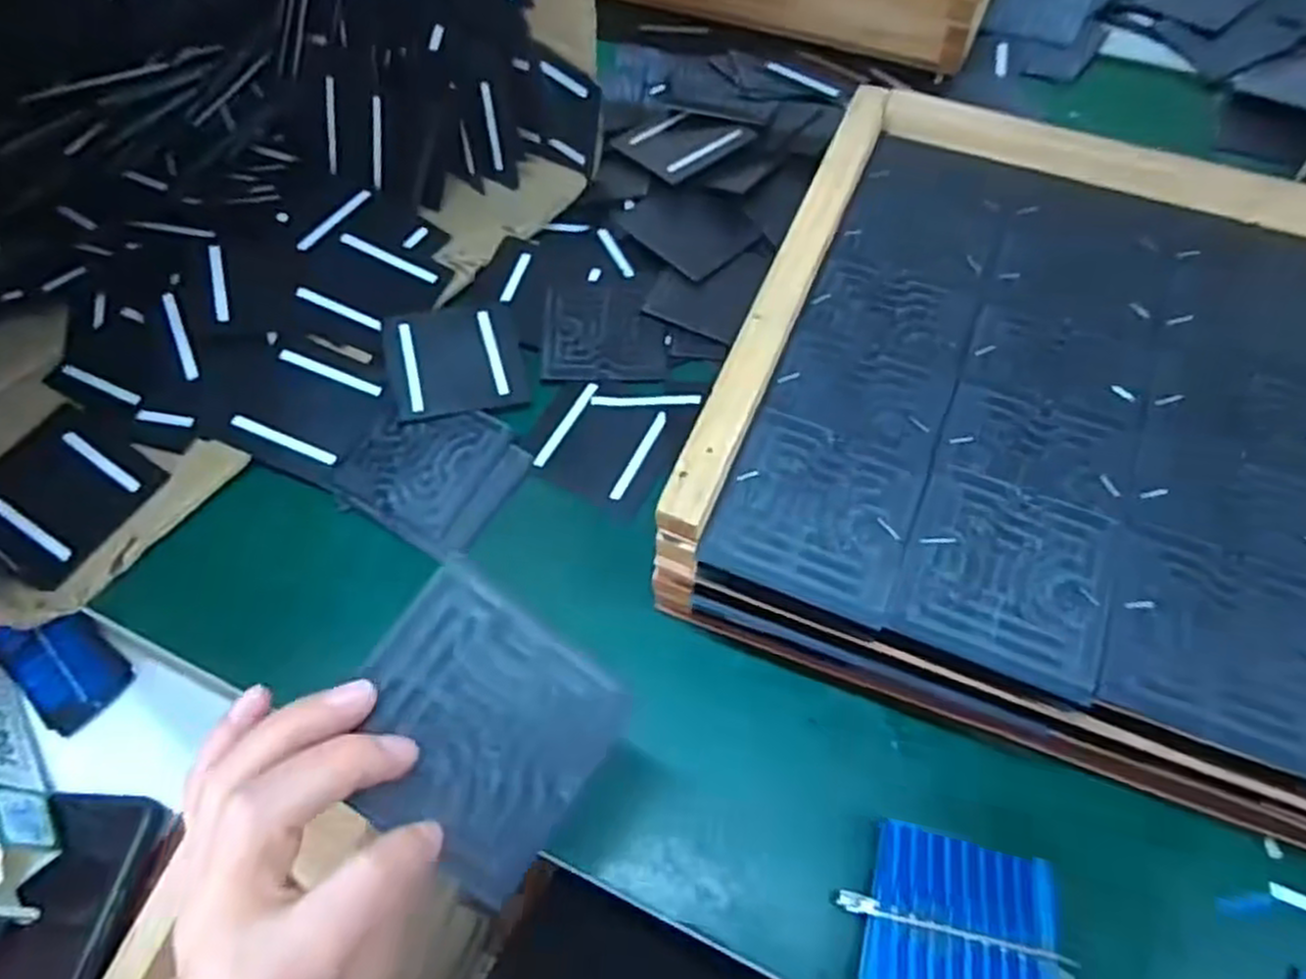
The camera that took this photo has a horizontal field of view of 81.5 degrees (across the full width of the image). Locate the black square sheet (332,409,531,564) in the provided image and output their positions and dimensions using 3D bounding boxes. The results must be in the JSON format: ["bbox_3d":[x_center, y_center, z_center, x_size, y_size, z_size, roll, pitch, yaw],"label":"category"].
[{"bbox_3d":[-0.123,-0.012,0.427,0.087,0.004,0.083,30,69,11],"label":"black square sheet"}]

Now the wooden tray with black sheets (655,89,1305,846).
[{"bbox_3d":[0.278,-0.007,0.357,0.465,0.100,0.314,20,61,13],"label":"wooden tray with black sheets"}]

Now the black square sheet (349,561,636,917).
[{"bbox_3d":[-0.056,0.076,0.242,0.079,0.004,0.077,39,69,-7],"label":"black square sheet"}]

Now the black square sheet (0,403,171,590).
[{"bbox_3d":[-0.328,-0.001,0.417,0.092,0.010,0.082,28,67,16],"label":"black square sheet"}]

